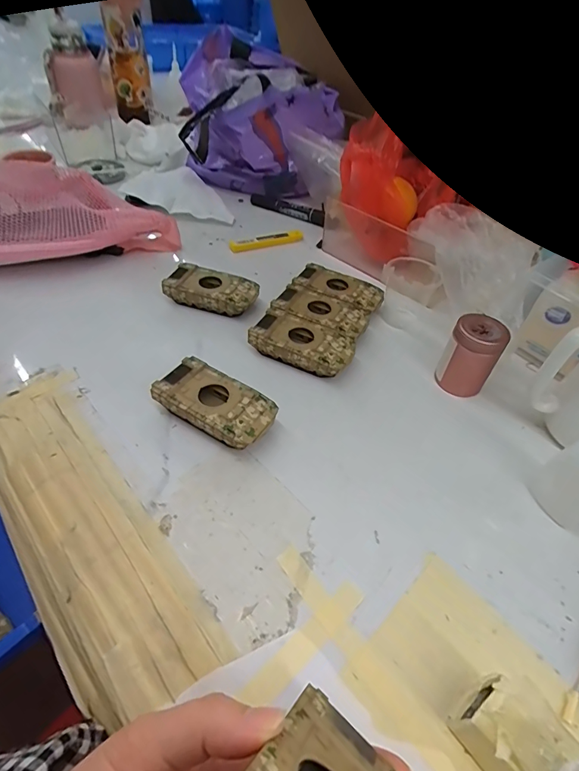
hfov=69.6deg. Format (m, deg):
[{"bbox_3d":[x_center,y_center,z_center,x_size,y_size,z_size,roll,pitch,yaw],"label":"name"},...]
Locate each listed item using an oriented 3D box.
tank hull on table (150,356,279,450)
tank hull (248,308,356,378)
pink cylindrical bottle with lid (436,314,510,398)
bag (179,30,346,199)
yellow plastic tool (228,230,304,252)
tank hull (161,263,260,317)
[{"bbox_3d":[-0.060,0.018,0.342,0.095,0.026,0.052,28,50,20],"label":"tank hull on table"},{"bbox_3d":[0.013,-0.037,0.404,0.094,0.027,0.050,23,49,16],"label":"tank hull"},{"bbox_3d":[0.164,-0.026,0.379,0.043,0.068,0.035,35,53,25],"label":"pink cylindrical bottle with lid"},{"bbox_3d":[-0.047,-0.415,0.661,0.223,0.152,0.207,-2,46,-9],"label":"bag"},{"bbox_3d":[-0.028,-0.195,0.555,0.109,0.007,0.015,-22,53,-24],"label":"yellow plastic tool"},{"bbox_3d":[-0.083,-0.102,0.453,0.092,0.026,0.049,15,47,8],"label":"tank hull"}]

